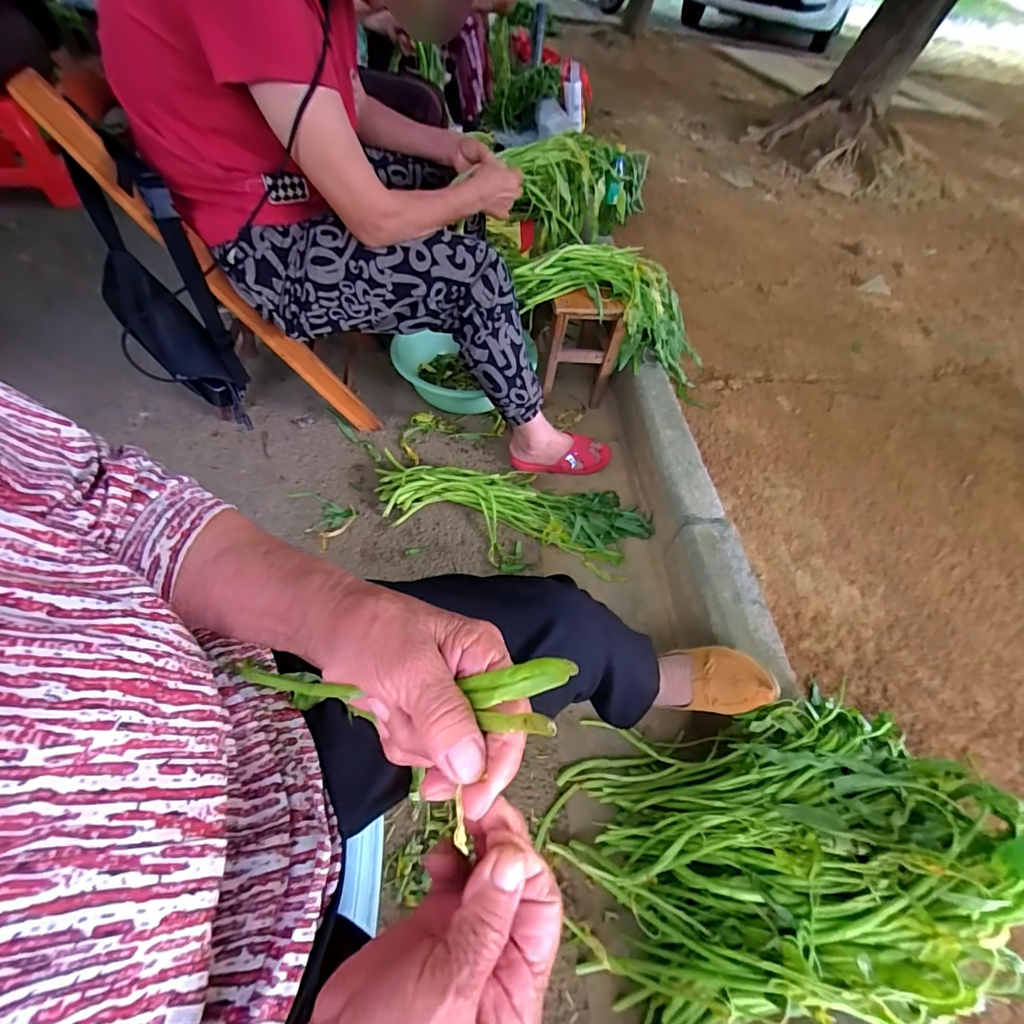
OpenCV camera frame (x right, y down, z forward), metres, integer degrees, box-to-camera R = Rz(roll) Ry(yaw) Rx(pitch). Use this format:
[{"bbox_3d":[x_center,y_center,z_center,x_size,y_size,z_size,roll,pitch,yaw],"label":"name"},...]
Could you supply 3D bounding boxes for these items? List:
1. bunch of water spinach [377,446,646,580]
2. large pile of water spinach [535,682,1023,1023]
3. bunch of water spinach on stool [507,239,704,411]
[{"bbox_3d":[-0.002,-0.020,0.973,0.589,0.040,0.222,17,53,5],"label":"bunch of water spinach"},{"bbox_3d":[0.307,0.408,0.544,0.431,0.290,0.348,-6,53,-10],"label":"large pile of water spinach"},{"bbox_3d":[0.265,-0.460,1.073,0.538,0.193,0.168,22,48,-24],"label":"bunch of water spinach on stool"}]

